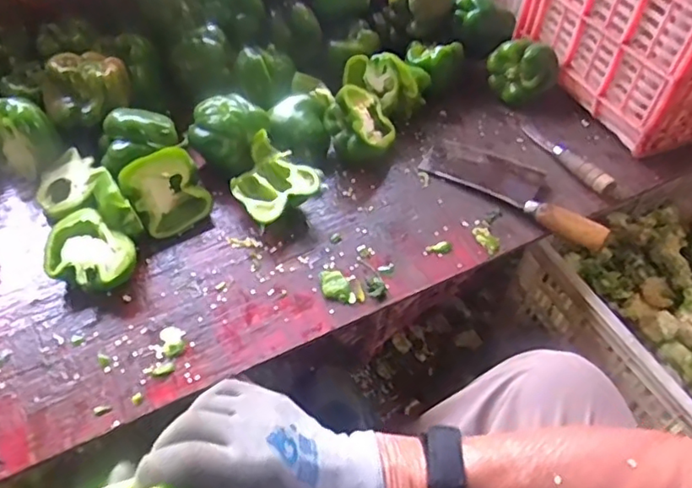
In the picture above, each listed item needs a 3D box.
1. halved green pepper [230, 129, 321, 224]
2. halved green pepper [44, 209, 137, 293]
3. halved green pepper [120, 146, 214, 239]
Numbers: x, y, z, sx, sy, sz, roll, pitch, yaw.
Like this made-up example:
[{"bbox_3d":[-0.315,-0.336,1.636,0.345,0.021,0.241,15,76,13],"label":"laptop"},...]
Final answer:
[{"bbox_3d":[-0.091,-0.071,0.703,0.088,0.056,0.095,-35,61,-30],"label":"halved green pepper"},{"bbox_3d":[-0.265,0.016,0.619,0.092,0.054,0.076,30,53,18],"label":"halved green pepper"},{"bbox_3d":[-0.210,-0.065,0.679,0.081,0.076,0.044,-29,20,-25],"label":"halved green pepper"}]

